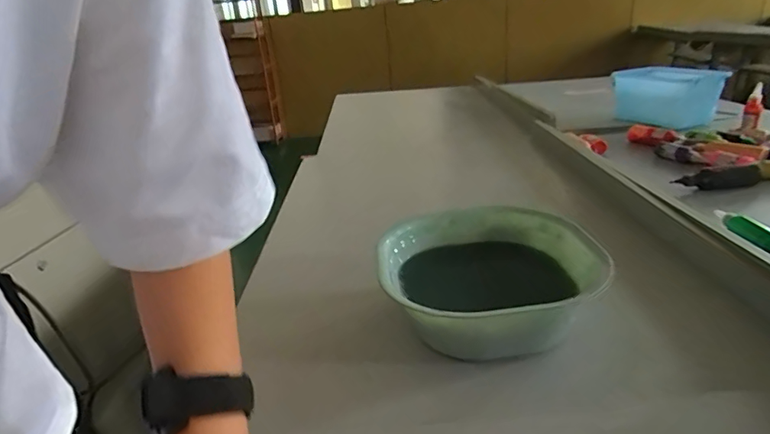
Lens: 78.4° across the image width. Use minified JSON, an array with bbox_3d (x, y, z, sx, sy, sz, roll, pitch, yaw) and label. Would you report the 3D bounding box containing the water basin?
[{"bbox_3d":[0.115,0.073,0.542,0.229,0.090,0.230,-5,24,2],"label":"water basin"}]

